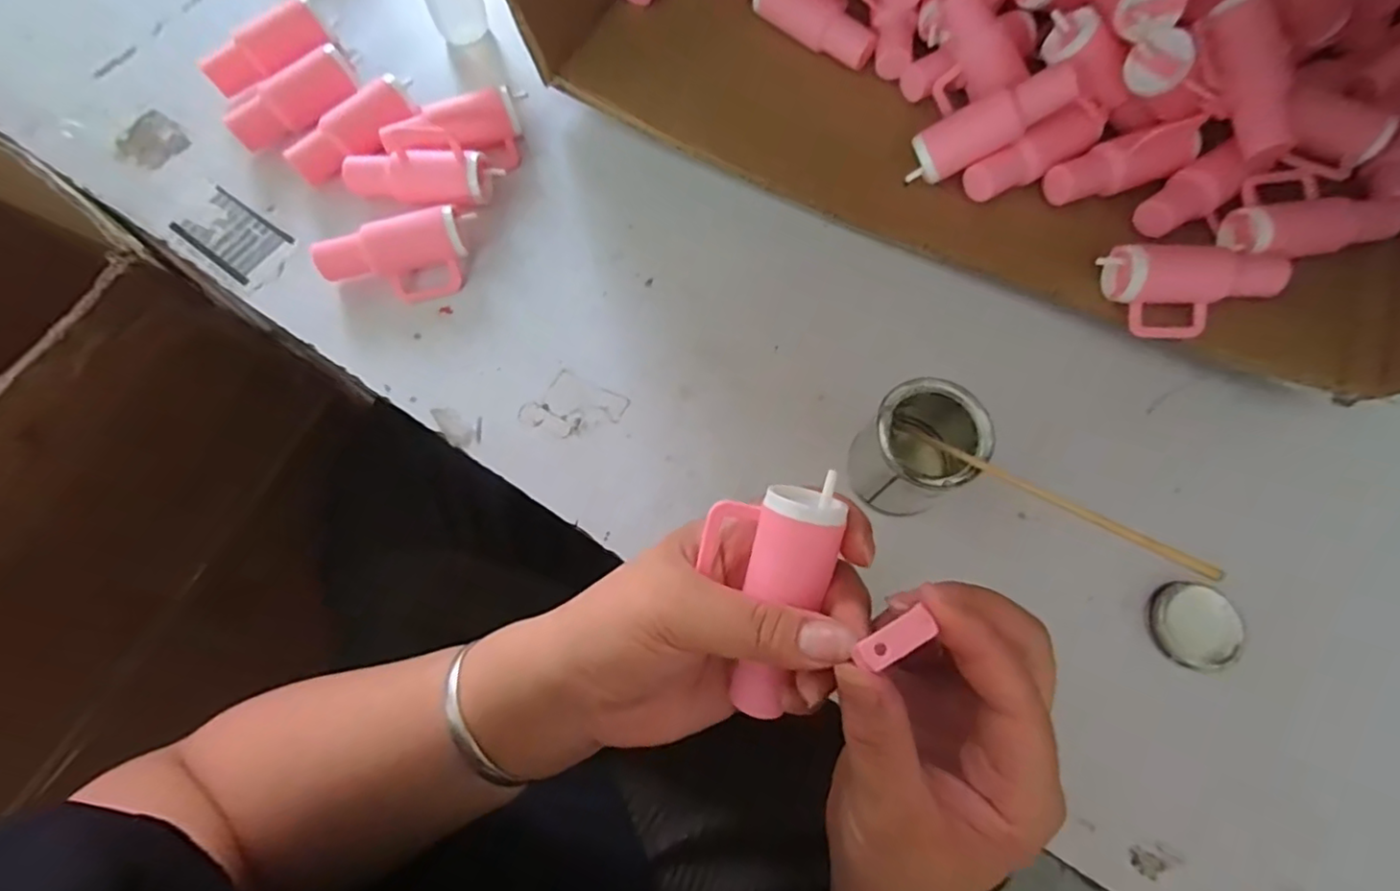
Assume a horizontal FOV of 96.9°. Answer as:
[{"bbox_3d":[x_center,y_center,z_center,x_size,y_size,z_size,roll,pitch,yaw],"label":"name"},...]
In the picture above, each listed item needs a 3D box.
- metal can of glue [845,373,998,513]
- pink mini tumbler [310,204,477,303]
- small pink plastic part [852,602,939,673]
[{"bbox_3d":[0.105,0.003,0.306,0.051,0.060,0.051,-34,76,-10],"label":"metal can of glue"},{"bbox_3d":[-0.172,-0.106,0.354,0.084,0.030,0.040,-18,74,-5],"label":"pink mini tumbler"},{"bbox_3d":[0.057,0.058,0.185,0.022,0.004,0.010,-29,75,-5],"label":"small pink plastic part"}]

